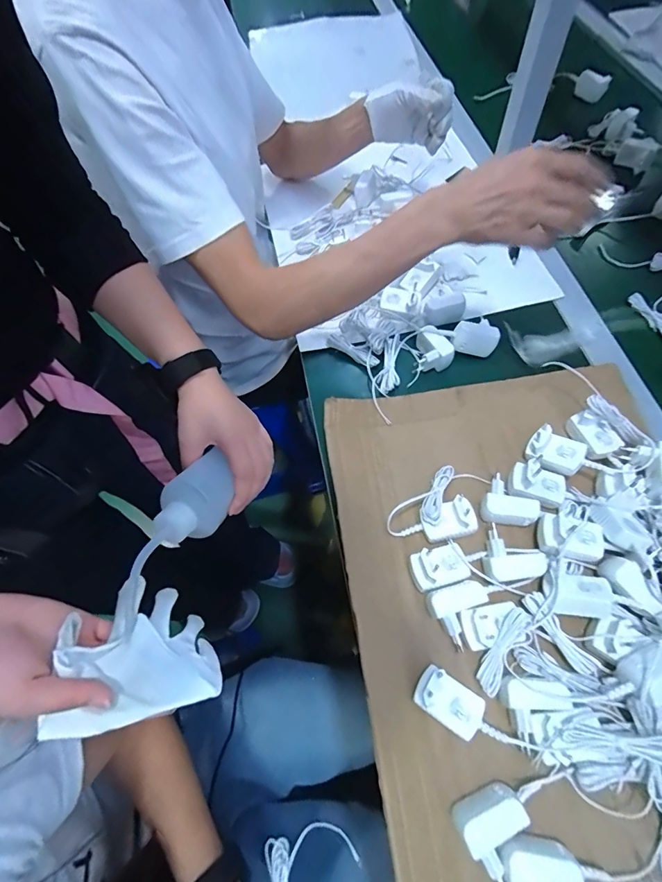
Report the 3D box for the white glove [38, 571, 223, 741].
[{"bbox_3d":[-0.149,0.162,0.324,0.113,0.030,0.104,9,29,-30],"label":"white glove"}]

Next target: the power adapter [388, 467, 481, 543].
[{"bbox_3d":[0.111,0.077,0.488,0.095,0.043,0.088,-12,64,-1],"label":"power adapter"}]

